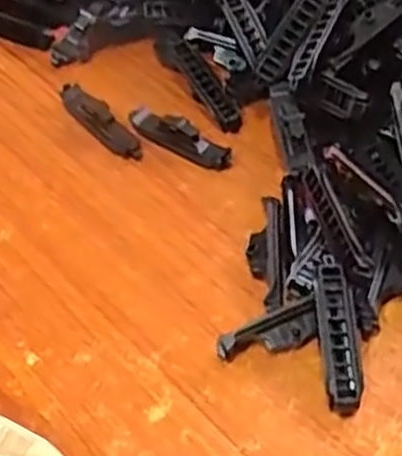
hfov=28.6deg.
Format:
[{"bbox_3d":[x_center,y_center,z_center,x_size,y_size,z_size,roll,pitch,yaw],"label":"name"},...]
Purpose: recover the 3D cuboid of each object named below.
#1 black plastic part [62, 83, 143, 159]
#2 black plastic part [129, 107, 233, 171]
[{"bbox_3d":[-0.070,-0.075,0.536,0.018,0.014,0.081,-38,58,-22],"label":"black plastic part"},{"bbox_3d":[-0.016,-0.062,0.523,0.078,0.018,0.018,28,60,24],"label":"black plastic part"}]

